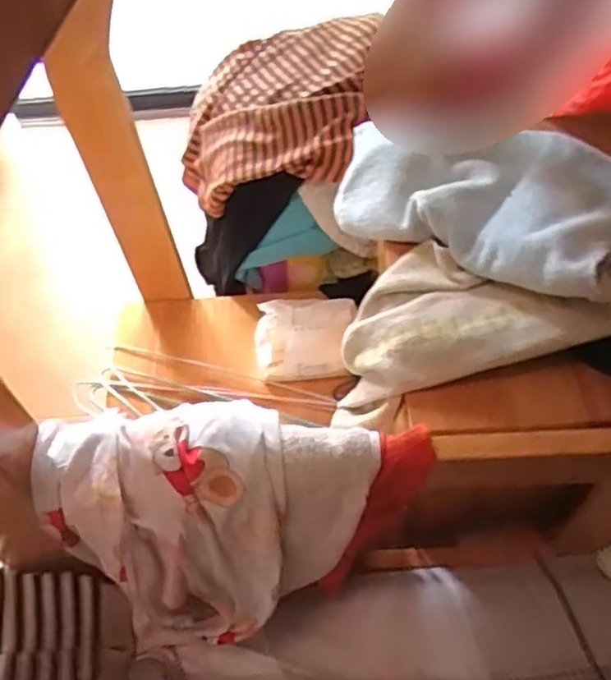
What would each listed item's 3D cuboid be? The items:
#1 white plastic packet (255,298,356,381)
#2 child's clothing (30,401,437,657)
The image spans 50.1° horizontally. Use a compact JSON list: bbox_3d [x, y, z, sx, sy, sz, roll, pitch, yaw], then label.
[{"bbox_3d":[-0.002,-0.011,0.877,0.137,0.044,0.116,-5,54,1],"label":"white plastic packet"},{"bbox_3d":[-0.060,0.175,0.544,0.283,0.251,0.066,0,33,-4],"label":"child's clothing"}]

